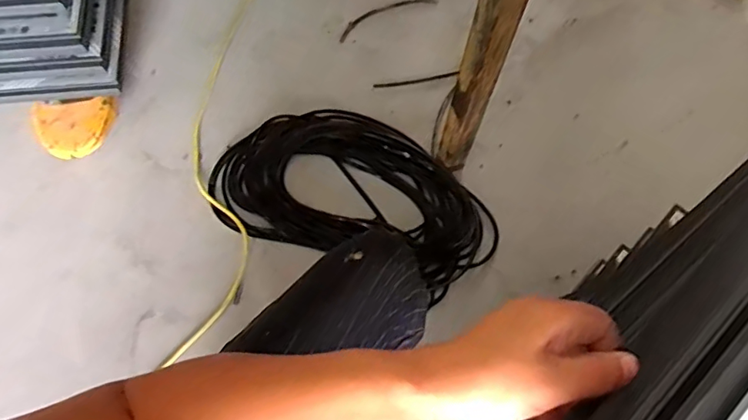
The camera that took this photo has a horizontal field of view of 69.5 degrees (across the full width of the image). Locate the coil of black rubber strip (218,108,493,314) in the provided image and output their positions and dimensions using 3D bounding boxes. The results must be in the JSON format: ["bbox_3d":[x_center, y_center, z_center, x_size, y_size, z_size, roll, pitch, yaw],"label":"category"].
[{"bbox_3d":[-0.034,-0.031,1.111,0.580,0.044,0.345,26,69,9],"label":"coil of black rubber strip"}]

